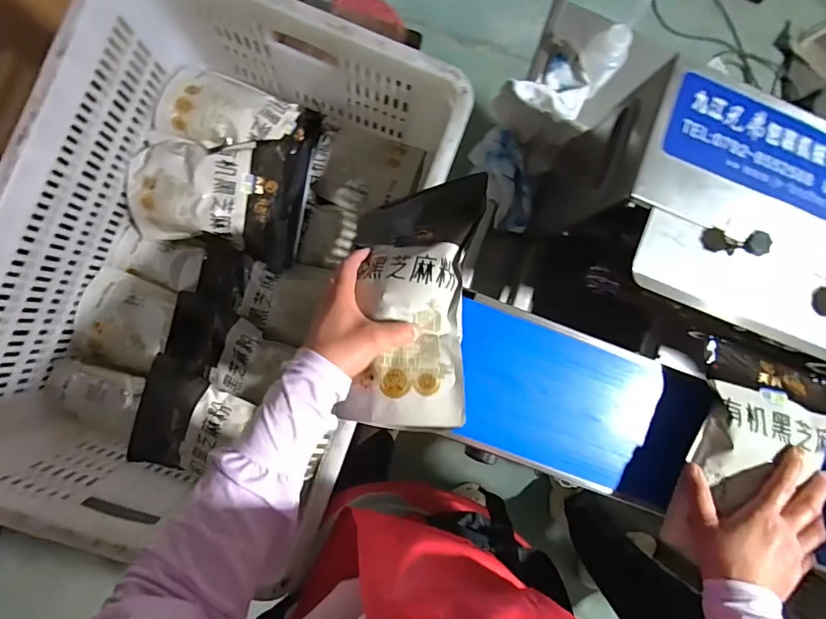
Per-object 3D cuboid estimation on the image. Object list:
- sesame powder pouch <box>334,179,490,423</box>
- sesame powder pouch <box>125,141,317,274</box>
[{"bbox_3d":[0.000,-0.016,0.421,0.104,0.058,0.238,9,69,-8],"label":"sesame powder pouch"},{"bbox_3d":[-0.275,-0.156,0.643,0.244,0.067,0.177,11,87,-8],"label":"sesame powder pouch"}]

